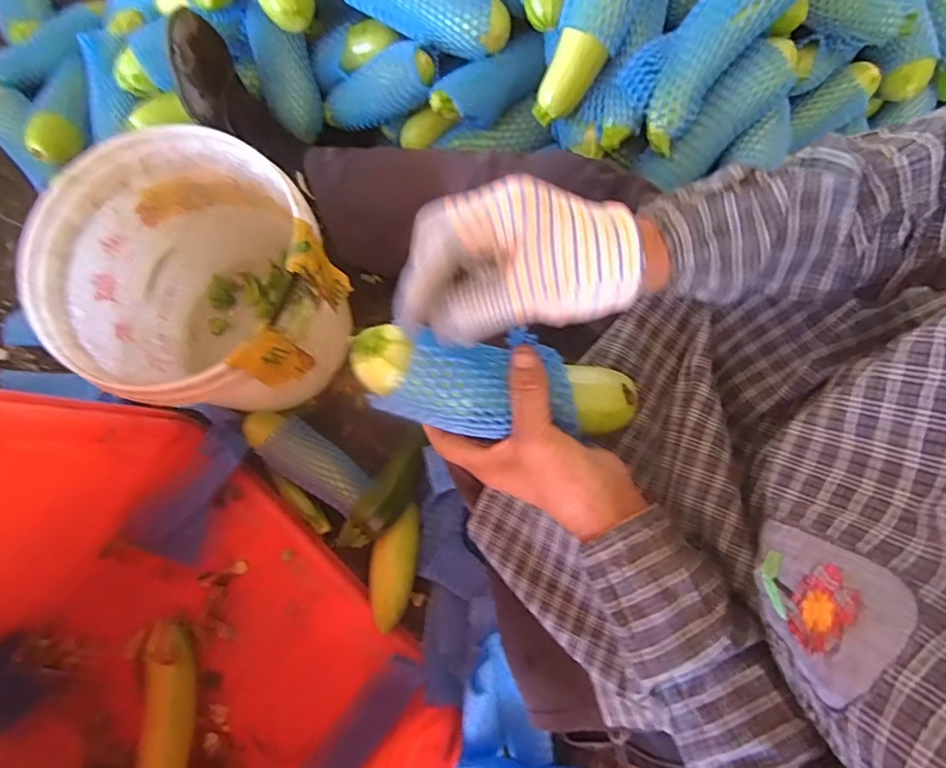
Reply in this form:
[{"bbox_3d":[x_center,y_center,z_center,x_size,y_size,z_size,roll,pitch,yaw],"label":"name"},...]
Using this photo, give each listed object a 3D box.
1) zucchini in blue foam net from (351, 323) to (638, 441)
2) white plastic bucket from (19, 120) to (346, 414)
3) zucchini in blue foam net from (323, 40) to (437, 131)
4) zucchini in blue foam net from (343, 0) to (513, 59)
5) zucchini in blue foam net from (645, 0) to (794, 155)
[{"bbox_3d":[0.019,-0.002,0.375,0.196,0.054,0.069,8,78,-20],"label":"zucchini in blue foam net"},{"bbox_3d":[-0.271,-0.091,0.611,0.261,0.243,0.247,0,78,1],"label":"white plastic bucket"},{"bbox_3d":[-0.119,-0.347,0.655,0.177,0.049,0.065,-3,75,39],"label":"zucchini in blue foam net"},{"bbox_3d":[-0.063,-0.421,0.601,0.217,0.049,0.060,24,80,6],"label":"zucchini in blue foam net"},{"bbox_3d":[0.235,-0.333,0.528,0.063,0.047,0.206,41,114,9],"label":"zucchini in blue foam net"}]

